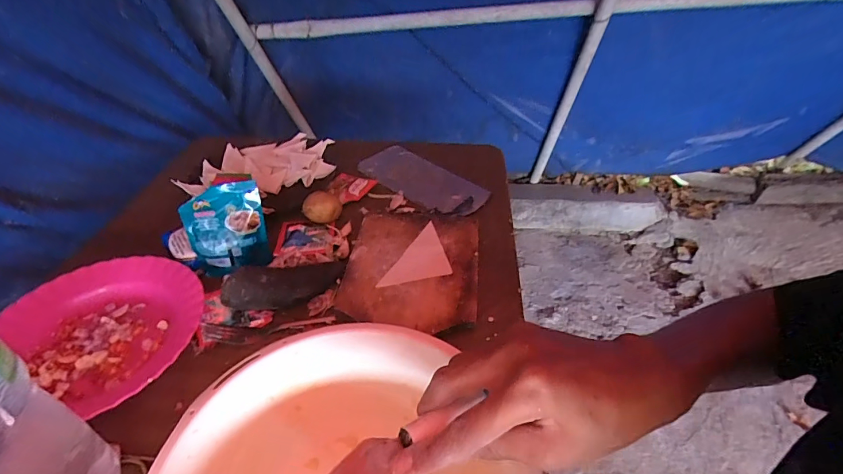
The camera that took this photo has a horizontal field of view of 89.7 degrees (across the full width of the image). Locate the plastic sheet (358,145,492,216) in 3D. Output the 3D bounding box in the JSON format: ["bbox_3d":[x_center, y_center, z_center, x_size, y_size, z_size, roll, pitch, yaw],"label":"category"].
[{"bbox_3d":[0.001,-0.098,0.696,0.104,0.009,0.233,-32,49,-32],"label":"plastic sheet"}]

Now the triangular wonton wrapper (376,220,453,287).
[{"bbox_3d":[-0.016,0.022,0.547,0.090,0.005,0.092,-10,41,-11],"label":"triangular wonton wrapper"}]

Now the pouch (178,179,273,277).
[{"bbox_3d":[-0.237,-0.009,0.520,0.092,0.109,0.017,-10,20,-6],"label":"pouch"}]

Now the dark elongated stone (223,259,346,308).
[{"bbox_3d":[-0.156,0.054,0.494,0.140,0.047,0.045,-16,42,-18],"label":"dark elongated stone"}]

